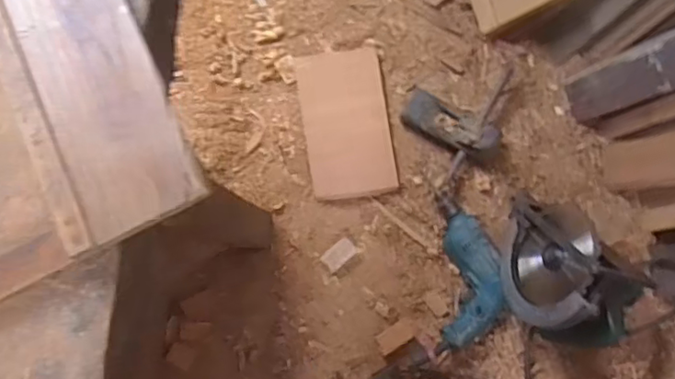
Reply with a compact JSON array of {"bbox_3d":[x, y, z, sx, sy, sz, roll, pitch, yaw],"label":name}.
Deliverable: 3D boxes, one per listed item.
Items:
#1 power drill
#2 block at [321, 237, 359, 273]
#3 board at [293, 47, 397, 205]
[{"bbox_3d":[0.231,0.141,1.072,0.113,0.060,0.270,2,80,1],"label":"power drill"},{"bbox_3d":[0.004,0.115,1.091,0.061,0.005,0.036,-39,82,-6],"label":"block"},{"bbox_3d":[0.016,-0.119,1.122,0.151,0.012,0.261,-9,90,1],"label":"board"}]

